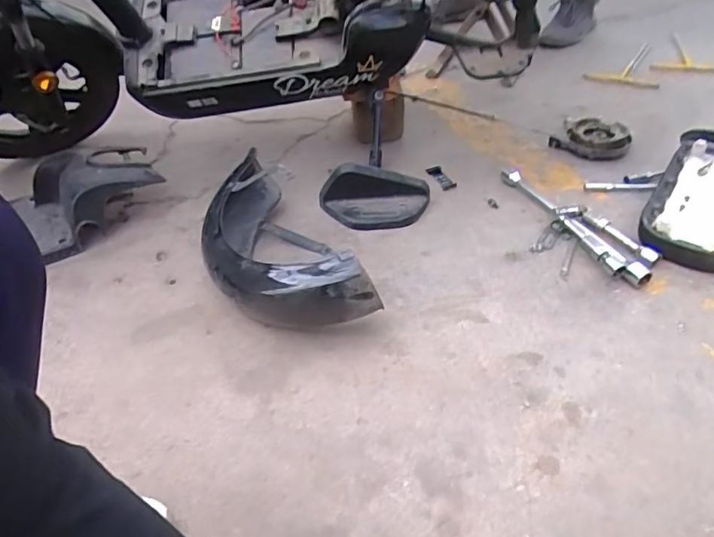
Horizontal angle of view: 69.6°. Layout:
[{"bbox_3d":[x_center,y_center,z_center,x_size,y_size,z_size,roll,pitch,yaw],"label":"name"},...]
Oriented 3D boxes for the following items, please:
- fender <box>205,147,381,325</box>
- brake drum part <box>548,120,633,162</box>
[{"bbox_3d":[-0.139,-0.036,0.798,0.185,0.122,0.400,-22,44,-16],"label":"fender"},{"bbox_3d":[0.486,-0.267,1.065,0.103,0.046,0.144,-34,49,-27],"label":"brake drum part"}]

